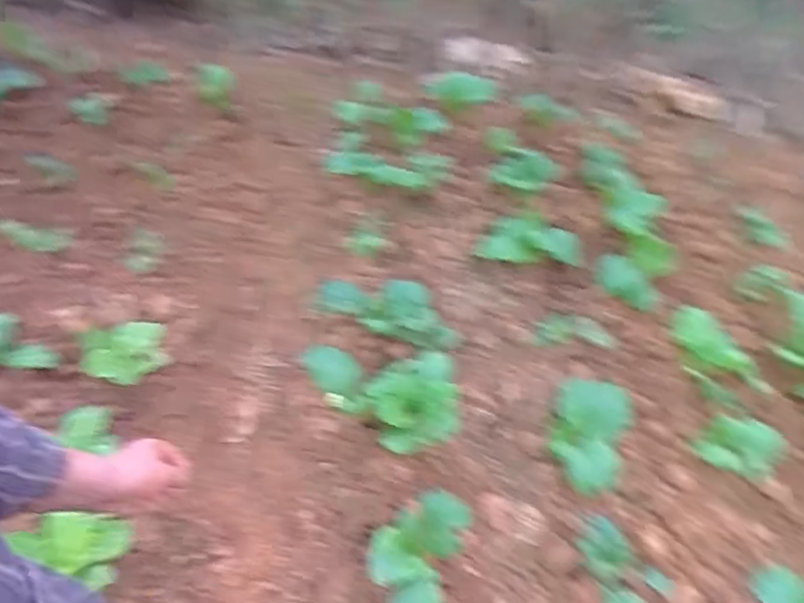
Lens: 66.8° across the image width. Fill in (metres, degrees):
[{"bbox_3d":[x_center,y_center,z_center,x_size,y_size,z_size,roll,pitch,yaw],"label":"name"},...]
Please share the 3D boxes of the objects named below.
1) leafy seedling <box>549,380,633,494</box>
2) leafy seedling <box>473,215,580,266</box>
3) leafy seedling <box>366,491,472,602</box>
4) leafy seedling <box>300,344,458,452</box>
[{"bbox_3d":[0.398,0.277,1.290,0.142,0.087,0.221,19,51,3],"label":"leafy seedling"},{"bbox_3d":[0.339,-0.159,1.623,0.261,0.065,0.137,12,49,4],"label":"leafy seedling"},{"bbox_3d":[0.014,0.457,1.062,0.150,0.153,0.211,20,51,4],"label":"leafy seedling"},{"bbox_3d":[-0.052,0.203,1.338,0.349,0.157,0.281,9,51,-6],"label":"leafy seedling"}]

